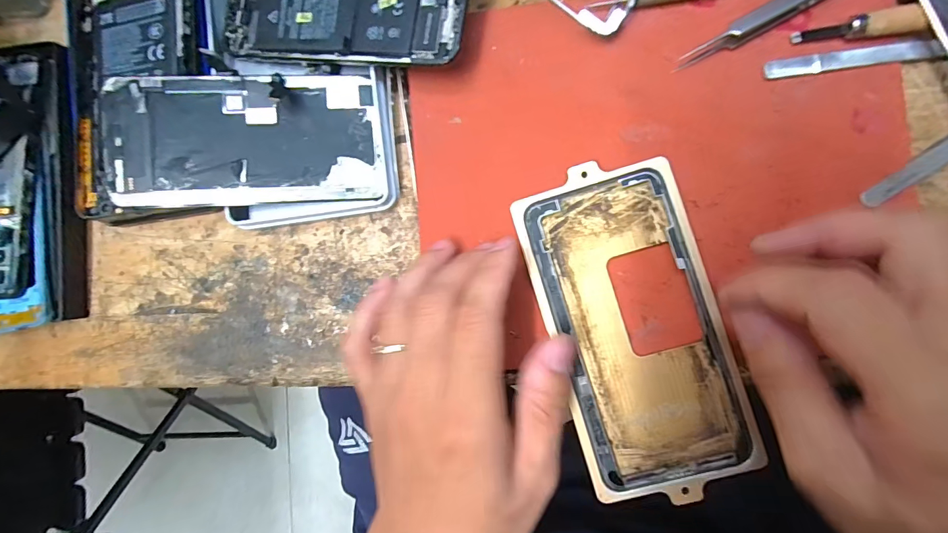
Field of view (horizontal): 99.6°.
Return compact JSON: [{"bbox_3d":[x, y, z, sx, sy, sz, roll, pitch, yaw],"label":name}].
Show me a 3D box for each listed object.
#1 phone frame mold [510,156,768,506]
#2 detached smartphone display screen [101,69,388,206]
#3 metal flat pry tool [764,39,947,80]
[{"bbox_3d":[0.083,0.031,0.210,0.085,0.008,0.165,-18,86,6],"label":"phone frame mold"},{"bbox_3d":[-0.124,-0.071,0.225,0.147,0.011,0.069,-4,90,-8],"label":"detached smartphone display screen"},{"bbox_3d":[0.213,-0.108,0.200,0.125,0.004,0.009,-6,90,7],"label":"metal flat pry tool"}]

